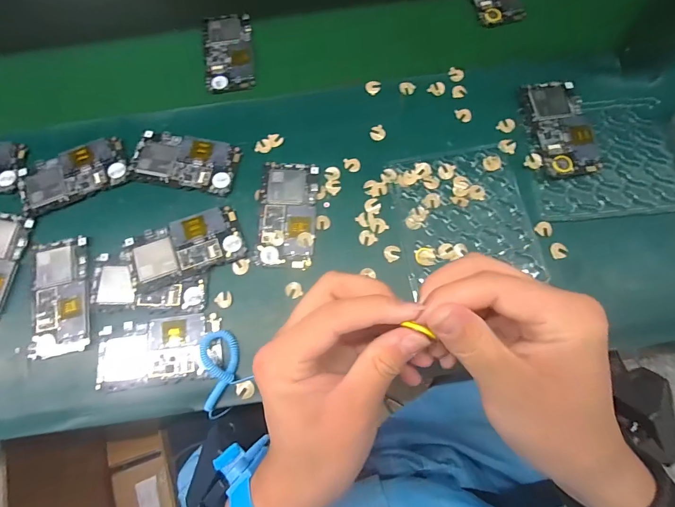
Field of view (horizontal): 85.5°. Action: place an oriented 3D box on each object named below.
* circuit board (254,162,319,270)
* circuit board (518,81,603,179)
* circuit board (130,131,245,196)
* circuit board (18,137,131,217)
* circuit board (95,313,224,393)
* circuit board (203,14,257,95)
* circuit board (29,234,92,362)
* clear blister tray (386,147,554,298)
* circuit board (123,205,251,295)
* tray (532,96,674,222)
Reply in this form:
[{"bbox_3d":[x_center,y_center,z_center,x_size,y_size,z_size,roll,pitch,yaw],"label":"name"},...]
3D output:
[{"bbox_3d":[-0.057,-0.045,0.417,0.064,0.006,0.123,3,74,3],"label":"circuit board"},{"bbox_3d":[0.261,-0.148,0.431,0.071,0.010,0.125,-9,74,0],"label":"circuit board"},{"bbox_3d":[-0.182,-0.109,0.435,0.124,0.004,0.065,10,75,5],"label":"circuit board"},{"bbox_3d":[-0.313,-0.094,0.432,0.124,0.005,0.064,-23,75,-4],"label":"circuit board"},{"bbox_3d":[-0.185,0.100,0.379,0.126,0.004,0.064,-9,74,0],"label":"circuit board"},{"bbox_3d":[-0.148,-0.274,0.499,0.066,0.008,0.122,-8,74,0],"label":"circuit board"},{"bbox_3d":[-0.299,0.045,0.392,0.062,0.005,0.125,-11,74,-1],"label":"circuit board"},{"bbox_3d":[0.141,-0.044,0.412,0.144,0.004,0.155,-10,74,-1],"label":"clear blister tray"},{"bbox_3d":[-0.169,-0.008,0.400,0.123,0.014,0.065,-20,74,-4],"label":"circuit board"},{"bbox_3d":[0.303,-0.112,0.419,0.158,0.010,0.147,-5,74,1],"label":"tray"}]

